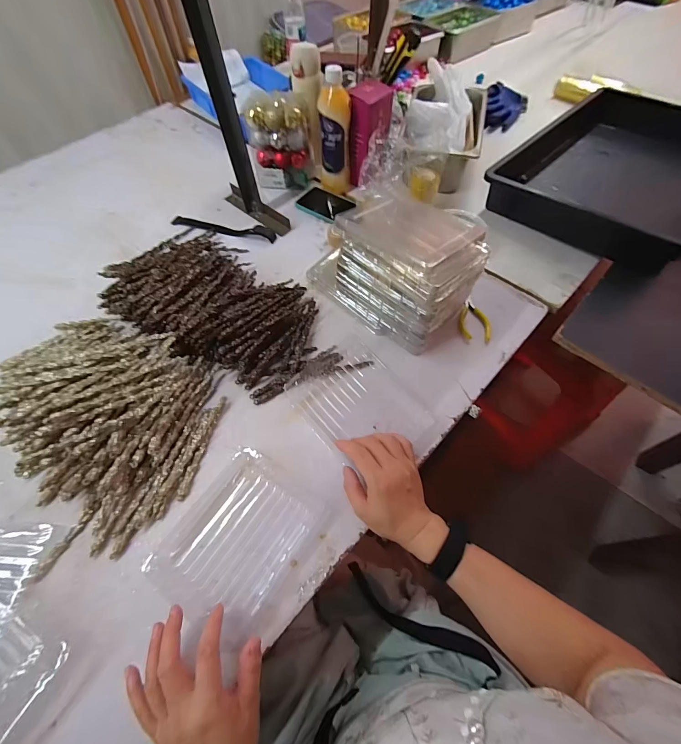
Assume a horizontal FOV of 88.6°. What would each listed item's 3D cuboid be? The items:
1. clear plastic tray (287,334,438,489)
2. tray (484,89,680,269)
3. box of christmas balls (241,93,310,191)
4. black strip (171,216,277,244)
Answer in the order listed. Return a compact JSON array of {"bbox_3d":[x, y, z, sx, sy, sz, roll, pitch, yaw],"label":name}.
[{"bbox_3d":[0.027,0.048,0.507,0.150,0.025,0.185,-37,67,-17],"label":"clear plastic tray"},{"bbox_3d":[0.593,-0.441,0.744,0.371,0.100,0.505,37,66,21],"label":"tray"},{"bbox_3d":[-0.125,-0.495,0.752,0.112,0.148,0.094,5,59,4],"label":"box of christmas balls"},{"bbox_3d":[-0.245,-0.303,0.731,0.232,0.015,0.030,11,60,7],"label":"black strip"}]

